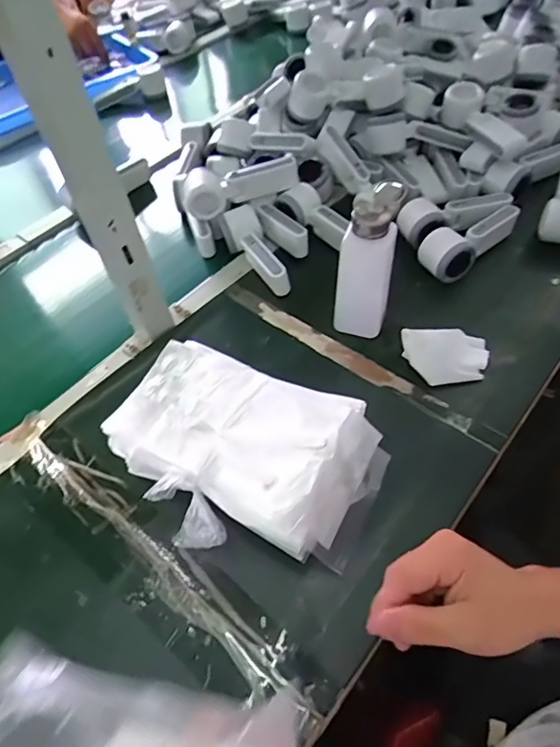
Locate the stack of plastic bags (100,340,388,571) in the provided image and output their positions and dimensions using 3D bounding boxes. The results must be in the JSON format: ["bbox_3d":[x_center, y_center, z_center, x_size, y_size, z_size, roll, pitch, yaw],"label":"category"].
[{"bbox_3d":[-0.036,0.076,0.505,0.257,0.066,0.194,16,56,16],"label":"stack of plastic bags"}]

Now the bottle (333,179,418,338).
[{"bbox_3d":[0.102,-0.125,0.571,0.070,0.169,0.061,3,53,8],"label":"bottle"}]

